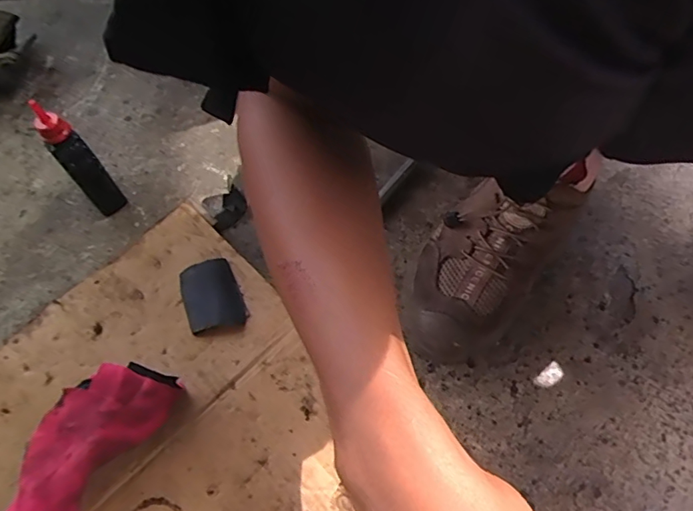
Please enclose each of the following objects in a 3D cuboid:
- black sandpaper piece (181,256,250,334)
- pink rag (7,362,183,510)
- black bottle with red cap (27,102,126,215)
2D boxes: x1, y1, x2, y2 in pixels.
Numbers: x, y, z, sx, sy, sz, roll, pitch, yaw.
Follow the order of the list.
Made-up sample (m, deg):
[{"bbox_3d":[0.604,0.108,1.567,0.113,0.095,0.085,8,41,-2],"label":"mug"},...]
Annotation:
[{"bbox_3d":[-0.131,0.038,0.486,0.053,0.018,0.069,-19,63,-10],"label":"black sandpaper piece"},{"bbox_3d":[-0.208,0.152,0.404,0.065,0.055,0.152,32,66,16],"label":"pink rag"},{"bbox_3d":[-0.263,-0.093,0.497,0.031,0.140,0.026,-34,67,-17],"label":"black bottle with red cap"}]

